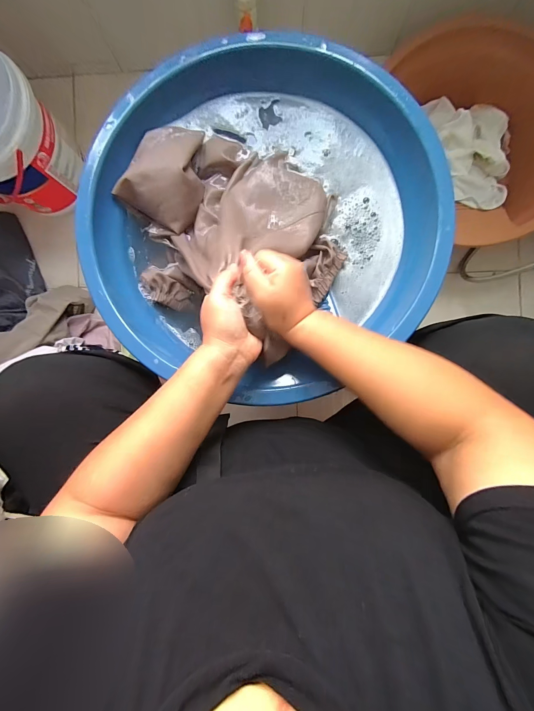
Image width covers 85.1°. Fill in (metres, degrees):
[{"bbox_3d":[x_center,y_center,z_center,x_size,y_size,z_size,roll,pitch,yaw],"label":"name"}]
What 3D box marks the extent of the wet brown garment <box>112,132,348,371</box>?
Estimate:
[{"bbox_3d":[-0.057,-0.176,0.386,0.326,0.129,0.266,24,92,2],"label":"wet brown garment"}]

